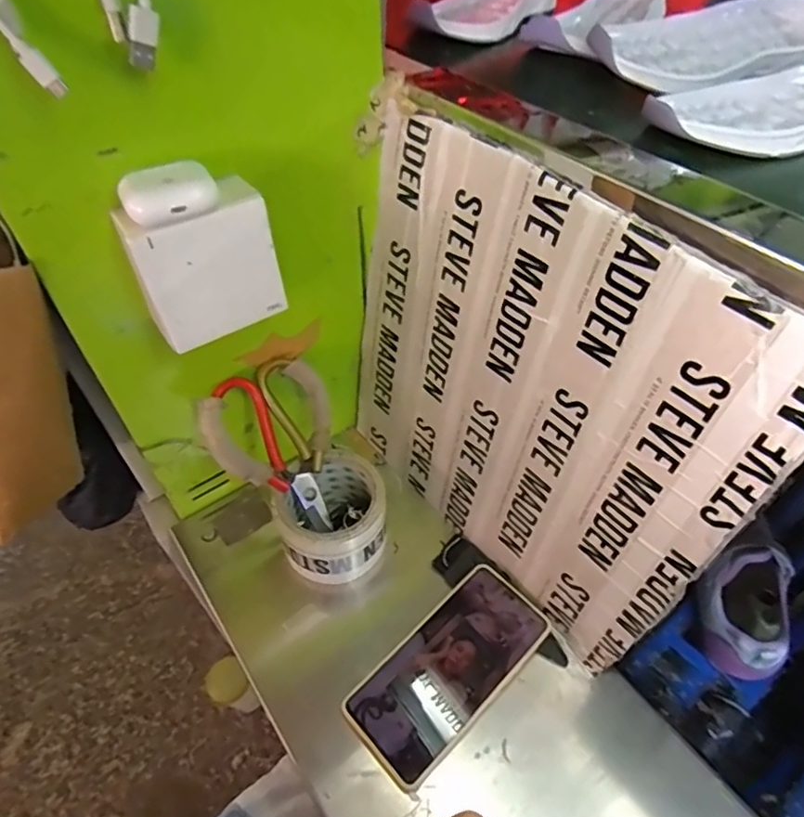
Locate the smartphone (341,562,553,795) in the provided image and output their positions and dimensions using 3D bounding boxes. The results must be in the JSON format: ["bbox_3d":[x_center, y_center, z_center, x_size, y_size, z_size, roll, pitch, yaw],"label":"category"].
[{"bbox_3d":[0.039,0.201,0.445,0.167,0.014,0.079,-36,60,-27],"label":"smartphone"}]

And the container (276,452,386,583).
[{"bbox_3d":[-0.062,0.099,0.503,0.090,0.073,0.093,1,51,-1],"label":"container"}]

